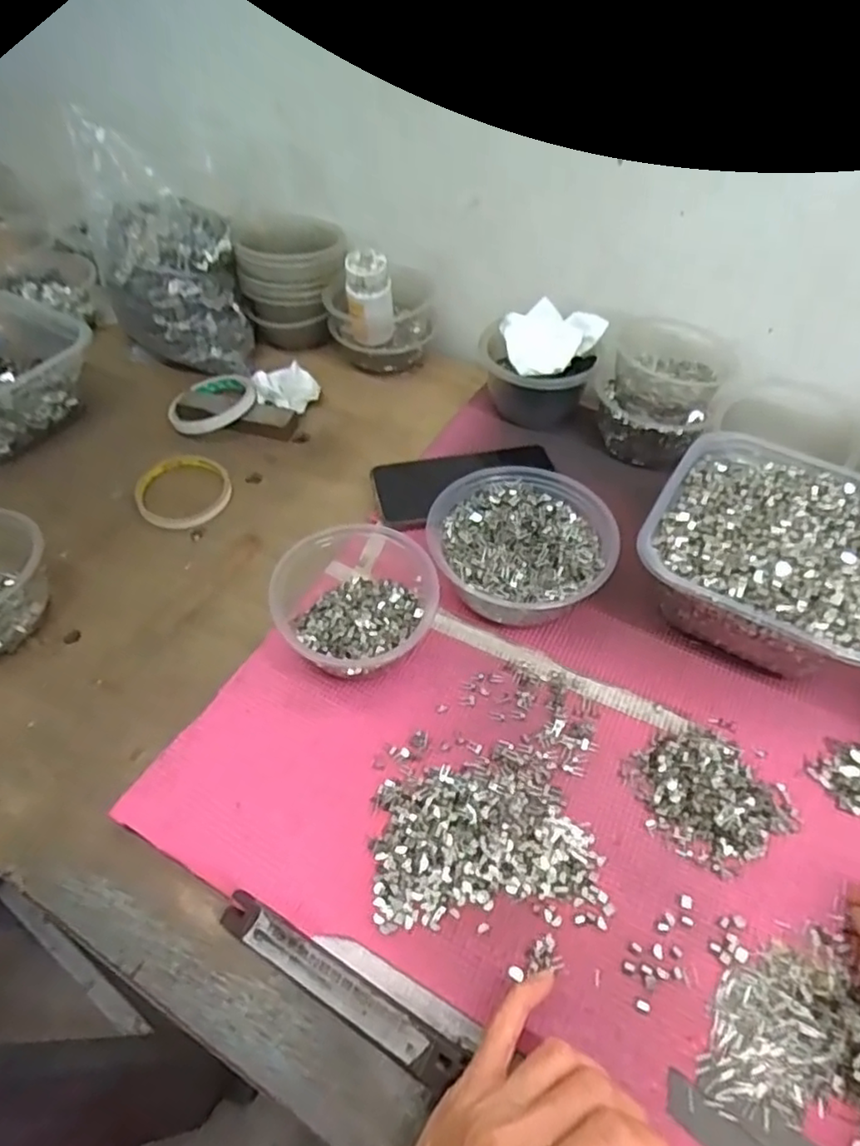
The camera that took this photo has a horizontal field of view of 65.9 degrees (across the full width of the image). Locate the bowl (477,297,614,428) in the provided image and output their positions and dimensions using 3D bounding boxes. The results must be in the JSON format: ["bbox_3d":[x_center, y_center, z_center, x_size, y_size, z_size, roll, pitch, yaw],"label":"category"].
[{"bbox_3d":[0.099,-0.189,0.631,0.108,0.100,0.086,15,52,11],"label":"bowl"}]

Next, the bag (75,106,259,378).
[{"bbox_3d":[-0.270,-0.325,0.674,0.133,0.199,0.164,-20,53,-17],"label":"bag"}]

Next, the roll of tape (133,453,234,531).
[{"bbox_3d":[-0.222,-0.075,0.596,0.082,0.009,0.085,-2,55,2],"label":"roll of tape"}]

